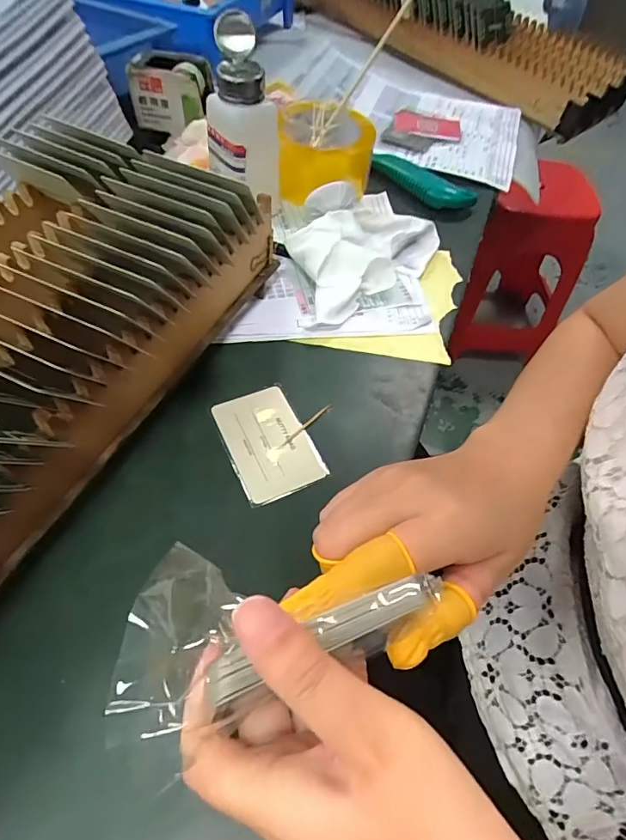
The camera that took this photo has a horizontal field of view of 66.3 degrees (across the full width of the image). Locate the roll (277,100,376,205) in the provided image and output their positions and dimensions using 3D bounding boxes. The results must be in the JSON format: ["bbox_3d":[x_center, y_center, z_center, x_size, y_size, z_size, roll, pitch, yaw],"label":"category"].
[{"bbox_3d":[0.013,-0.272,0.496,0.093,0.073,0.094,3,54,-4],"label":"roll"}]

